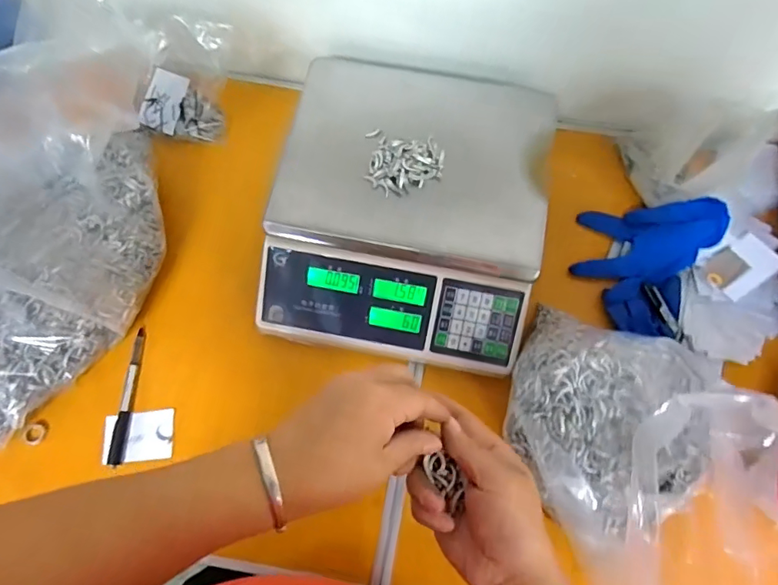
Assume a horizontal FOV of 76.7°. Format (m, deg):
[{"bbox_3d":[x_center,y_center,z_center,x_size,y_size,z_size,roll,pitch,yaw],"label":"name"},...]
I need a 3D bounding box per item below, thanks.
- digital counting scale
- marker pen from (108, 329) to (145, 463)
[{"bbox_3d":[0.021,-0.088,0.565,0.288,0.123,0.311,11,72,3],"label":"digital counting scale"},{"bbox_3d":[-0.290,0.114,0.549,0.015,0.007,0.148,4,71,1],"label":"marker pen"}]

